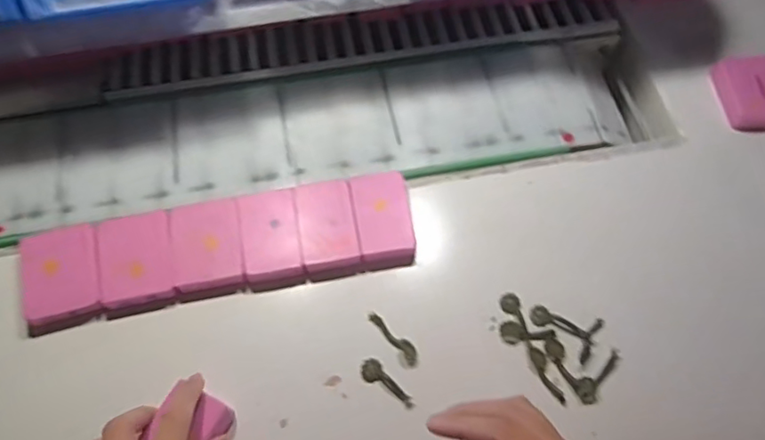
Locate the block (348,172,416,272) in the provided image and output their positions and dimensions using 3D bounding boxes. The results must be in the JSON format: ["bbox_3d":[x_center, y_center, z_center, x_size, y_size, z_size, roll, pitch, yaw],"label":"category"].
[{"bbox_3d":[0.001,-0.001,0.465,0.045,0.014,0.076,-9,66,-5],"label":"block"}]

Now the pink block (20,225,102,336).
[{"bbox_3d":[-0.245,0.041,0.441,0.056,0.013,0.077,-16,66,-9],"label":"pink block"}]

